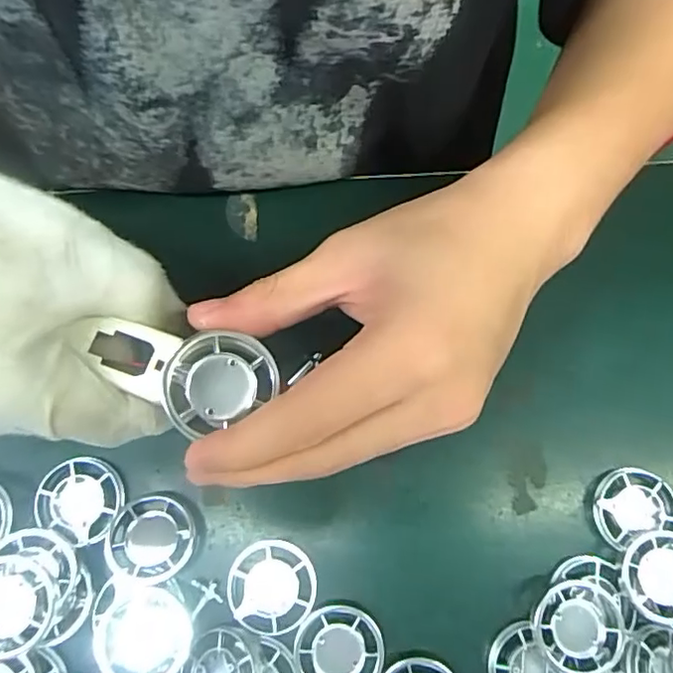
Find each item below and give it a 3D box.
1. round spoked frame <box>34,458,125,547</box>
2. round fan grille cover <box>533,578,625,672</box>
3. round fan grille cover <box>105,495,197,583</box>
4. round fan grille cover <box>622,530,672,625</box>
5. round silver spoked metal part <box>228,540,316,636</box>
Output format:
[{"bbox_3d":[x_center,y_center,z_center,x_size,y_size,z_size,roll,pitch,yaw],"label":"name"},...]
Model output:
[{"bbox_3d":[-0.117,0.074,0.268,0.039,0.011,0.038,0,77,-1],"label":"round spoked frame"},{"bbox_3d":[0.105,0.127,0.261,0.038,0.011,0.037,0,77,-1],"label":"round fan grille cover"},{"bbox_3d":[-0.083,0.090,0.265,0.038,0.005,0.036,0,77,-1],"label":"round fan grille cover"},{"bbox_3d":[0.147,0.107,0.267,0.037,0.007,0.038,0,77,-1],"label":"round fan grille cover"},{"bbox_3d":[-0.029,0.111,0.264,0.038,0.004,0.038,0,77,-1],"label":"round silver spoked metal part"}]

